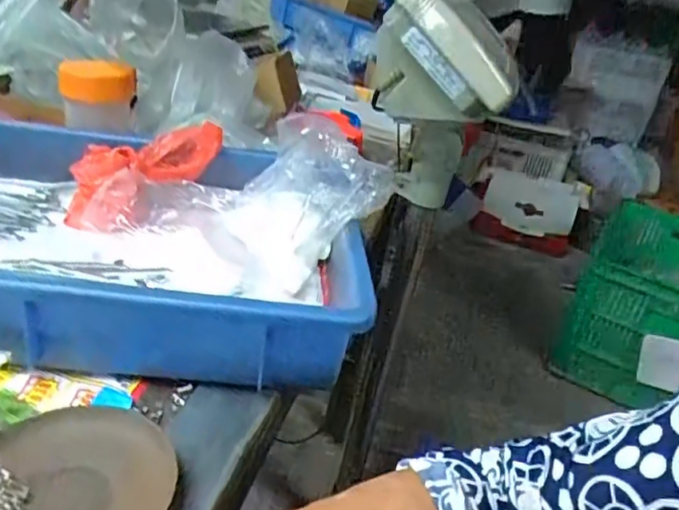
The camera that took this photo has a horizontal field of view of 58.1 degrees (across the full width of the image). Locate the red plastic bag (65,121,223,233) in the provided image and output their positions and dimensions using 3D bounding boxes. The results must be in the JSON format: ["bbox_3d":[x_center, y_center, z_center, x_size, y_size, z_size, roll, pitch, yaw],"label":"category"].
[{"bbox_3d":[-0.188,-0.081,0.582,0.152,0.052,0.090,-34,45,-22],"label":"red plastic bag"}]

